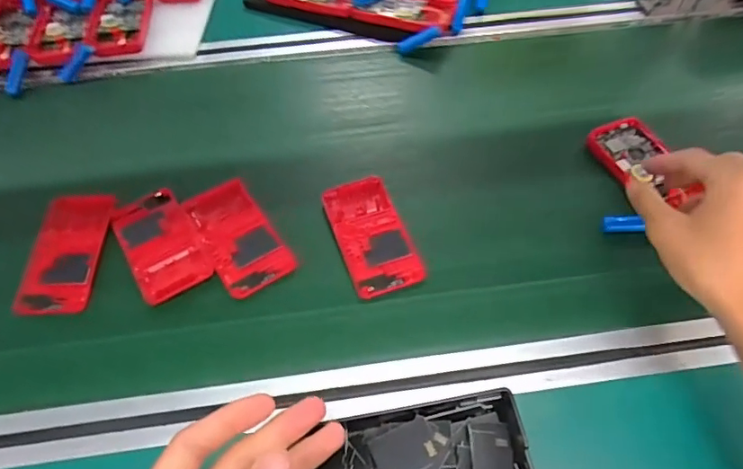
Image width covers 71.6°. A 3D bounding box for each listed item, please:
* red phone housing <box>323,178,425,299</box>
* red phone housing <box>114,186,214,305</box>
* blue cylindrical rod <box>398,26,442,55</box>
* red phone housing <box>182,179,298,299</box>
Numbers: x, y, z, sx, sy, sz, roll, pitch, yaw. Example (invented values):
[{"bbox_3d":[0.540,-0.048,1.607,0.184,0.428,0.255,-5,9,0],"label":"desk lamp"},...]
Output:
[{"bbox_3d":[-0.002,-0.005,0.480,0.061,0.010,0.129,-17,57,-11],"label":"red phone housing"},{"bbox_3d":[-0.195,0.006,0.477,0.066,0.005,0.118,-28,60,-17],"label":"red phone housing"},{"bbox_3d":[0.057,-0.237,0.627,0.055,0.015,0.014,-21,53,21],"label":"blue cylindrical rod"},{"bbox_3d":[-0.126,-0.001,0.481,0.062,0.005,0.123,-29,60,-18],"label":"red phone housing"}]

